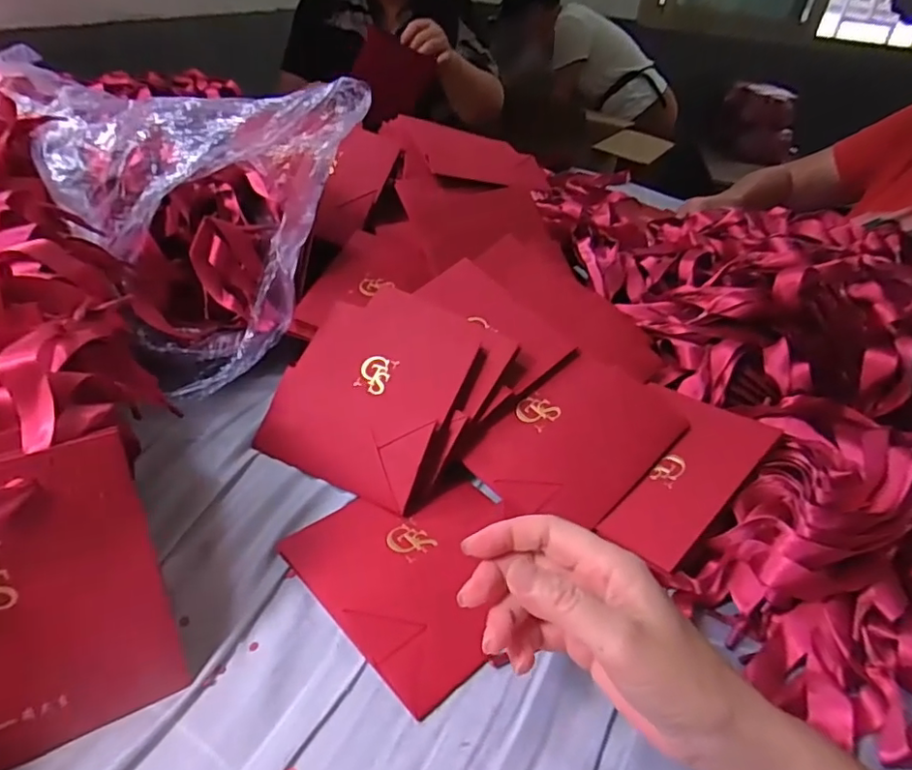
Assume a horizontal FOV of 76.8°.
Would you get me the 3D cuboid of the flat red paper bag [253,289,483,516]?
[{"bbox_3d":[-0.065,-0.001,0.449,0.141,0.013,0.160,19,67,24],"label":"flat red paper bag"}]

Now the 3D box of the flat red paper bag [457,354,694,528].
[{"bbox_3d":[0.089,0.038,0.427,0.146,0.008,0.106,-39,61,-19],"label":"flat red paper bag"}]

